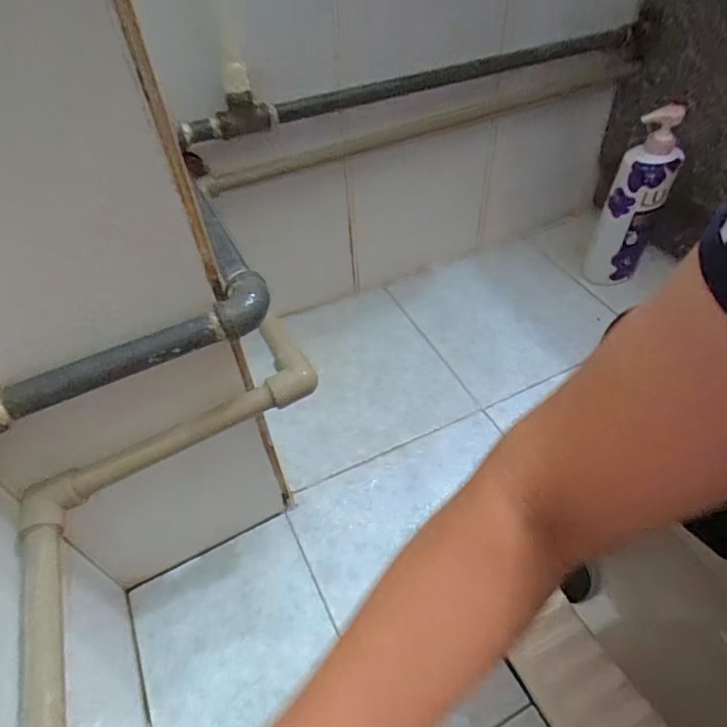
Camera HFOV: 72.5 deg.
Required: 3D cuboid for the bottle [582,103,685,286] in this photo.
[{"bbox_3d":[0.412,-0.236,0.755,0.076,0.270,0.066,27,54,26],"label":"bottle"}]

